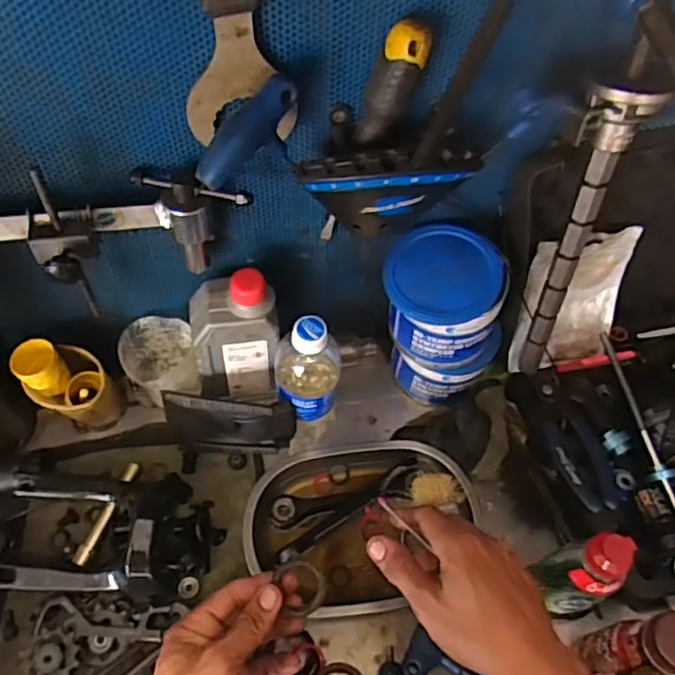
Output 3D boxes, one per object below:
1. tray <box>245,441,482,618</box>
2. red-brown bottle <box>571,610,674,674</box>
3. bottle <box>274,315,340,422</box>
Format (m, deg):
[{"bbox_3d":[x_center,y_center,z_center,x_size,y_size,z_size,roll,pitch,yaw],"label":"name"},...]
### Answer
[{"bbox_3d":[0.023,0.175,0.582,0.214,0.044,0.155,-4,57,-5],"label":"tray"},{"bbox_3d":[0.226,0.244,0.462,0.038,0.149,0.045,-8,57,-8],"label":"red-brown bottle"},{"bbox_3d":[-0.030,0.030,0.582,0.057,0.150,0.069,-11,58,-10],"label":"bottle"}]

